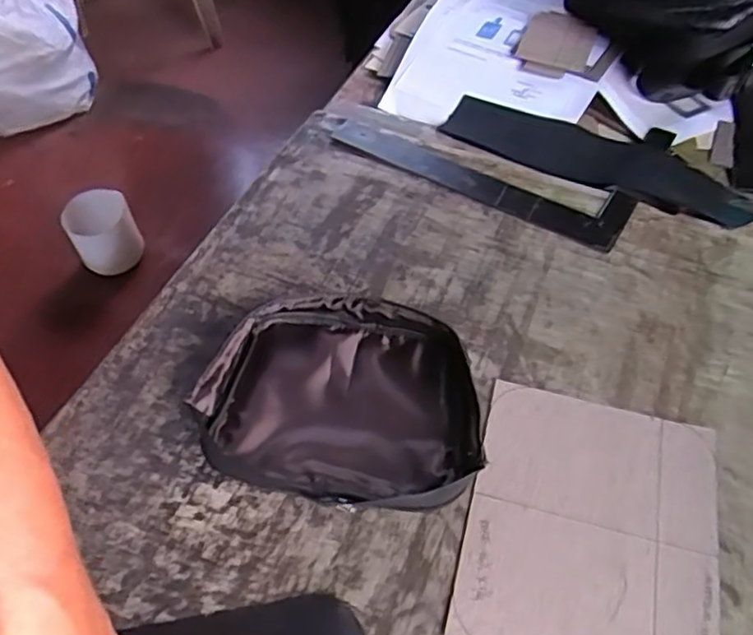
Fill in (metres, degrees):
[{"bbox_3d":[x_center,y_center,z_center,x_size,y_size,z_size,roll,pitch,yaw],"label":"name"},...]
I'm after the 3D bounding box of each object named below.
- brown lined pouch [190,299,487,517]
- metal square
[{"bbox_3d":[-0.024,0.057,0.482,0.195,0.030,0.163,8,54,5],"label":"brown lined pouch"},{"bbox_3d":[0.134,-0.193,0.683,0.302,0.004,0.211,26,57,18],"label":"metal square"}]

